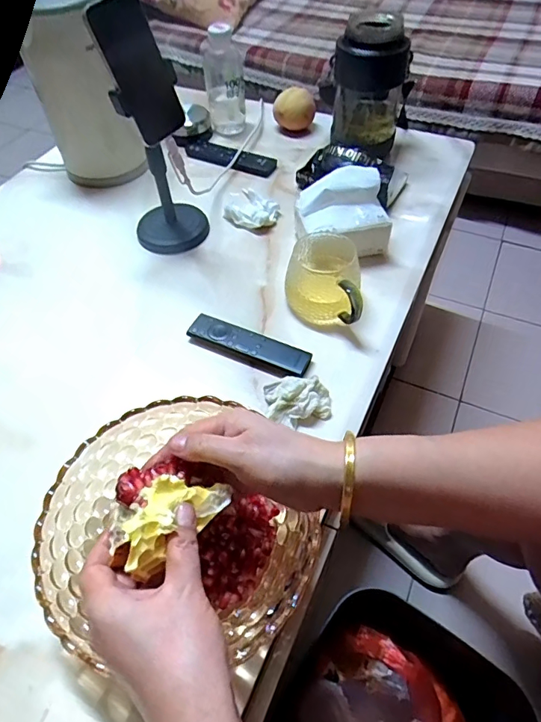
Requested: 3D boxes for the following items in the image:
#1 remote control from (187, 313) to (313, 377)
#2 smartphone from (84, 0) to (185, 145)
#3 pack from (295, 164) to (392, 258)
[{"bbox_3d":[-0.028,-0.020,0.577,0.157,0.017,0.034,20,57,18],"label":"remote control"},{"bbox_3d":[-0.147,-0.326,0.526,0.066,0.143,0.011,-42,52,-19],"label":"smartphone"},{"bbox_3d":[0.099,-0.202,0.653,0.119,0.097,0.083,-11,53,-4],"label":"pack"}]

